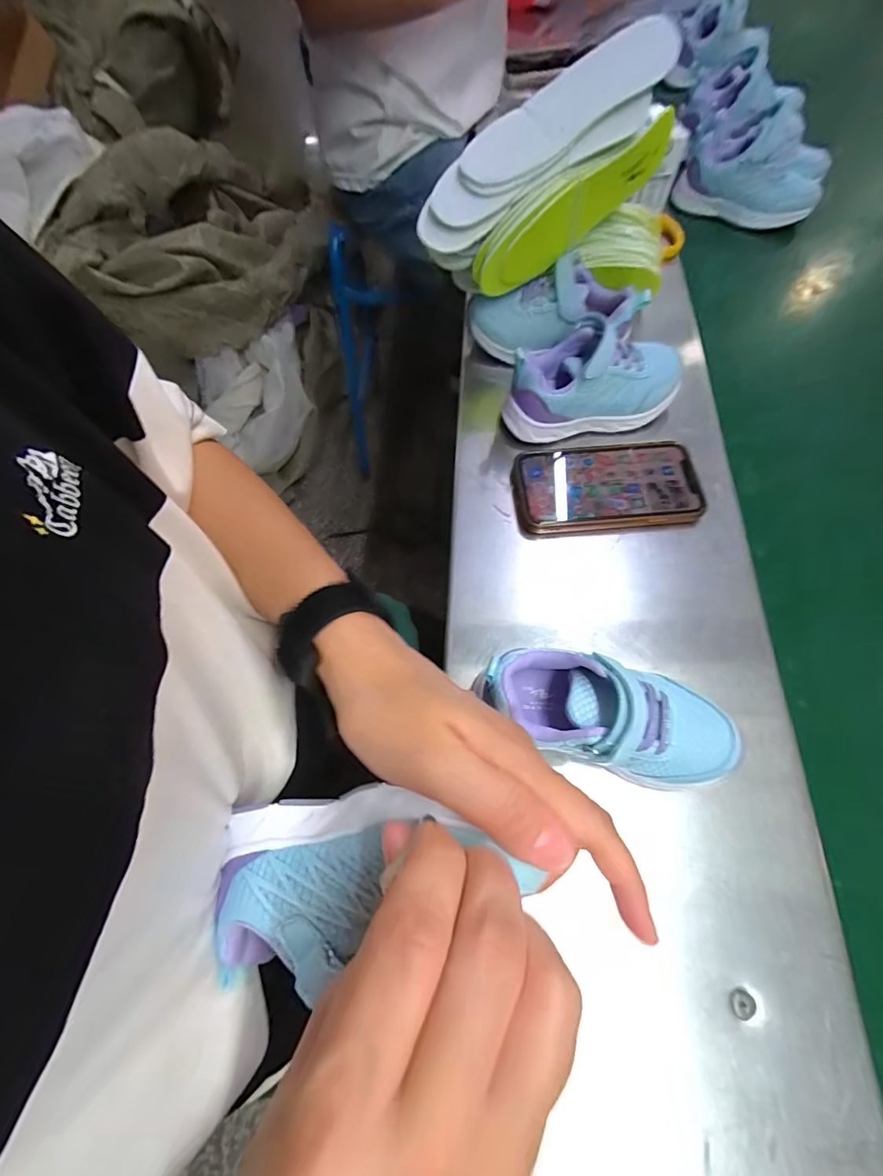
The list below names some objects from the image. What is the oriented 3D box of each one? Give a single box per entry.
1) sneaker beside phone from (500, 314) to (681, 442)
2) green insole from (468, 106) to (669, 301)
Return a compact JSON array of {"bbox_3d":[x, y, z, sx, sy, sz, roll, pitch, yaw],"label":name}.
[{"bbox_3d":[0.134,-0.182,0.391,0.156,0.070,0.075,0,65,1],"label":"sneaker beside phone"},{"bbox_3d":[0.108,-0.313,0.377,0.174,0.066,0.025,-33,78,5],"label":"green insole"}]

